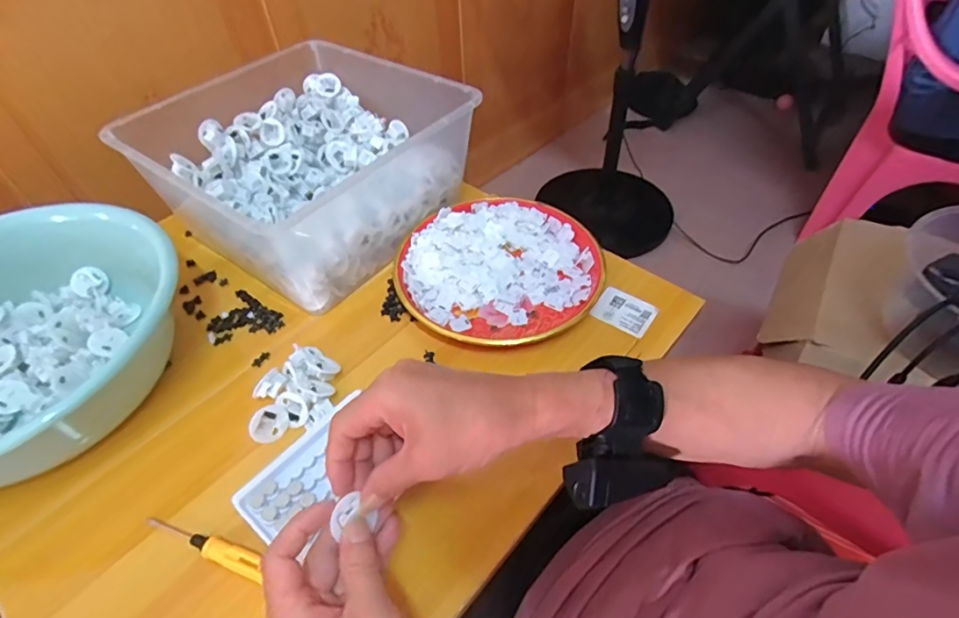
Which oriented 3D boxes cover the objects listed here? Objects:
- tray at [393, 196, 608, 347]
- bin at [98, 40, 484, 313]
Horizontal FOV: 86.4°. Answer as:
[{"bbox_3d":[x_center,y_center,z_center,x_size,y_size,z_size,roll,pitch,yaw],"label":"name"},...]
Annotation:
[{"bbox_3d":[0.021,-0.045,0.569,0.219,0.036,0.202,-1,49,1],"label":"tray"},{"bbox_3d":[-0.190,-0.175,0.603,0.281,0.120,0.292,26,54,23],"label":"bin"}]

